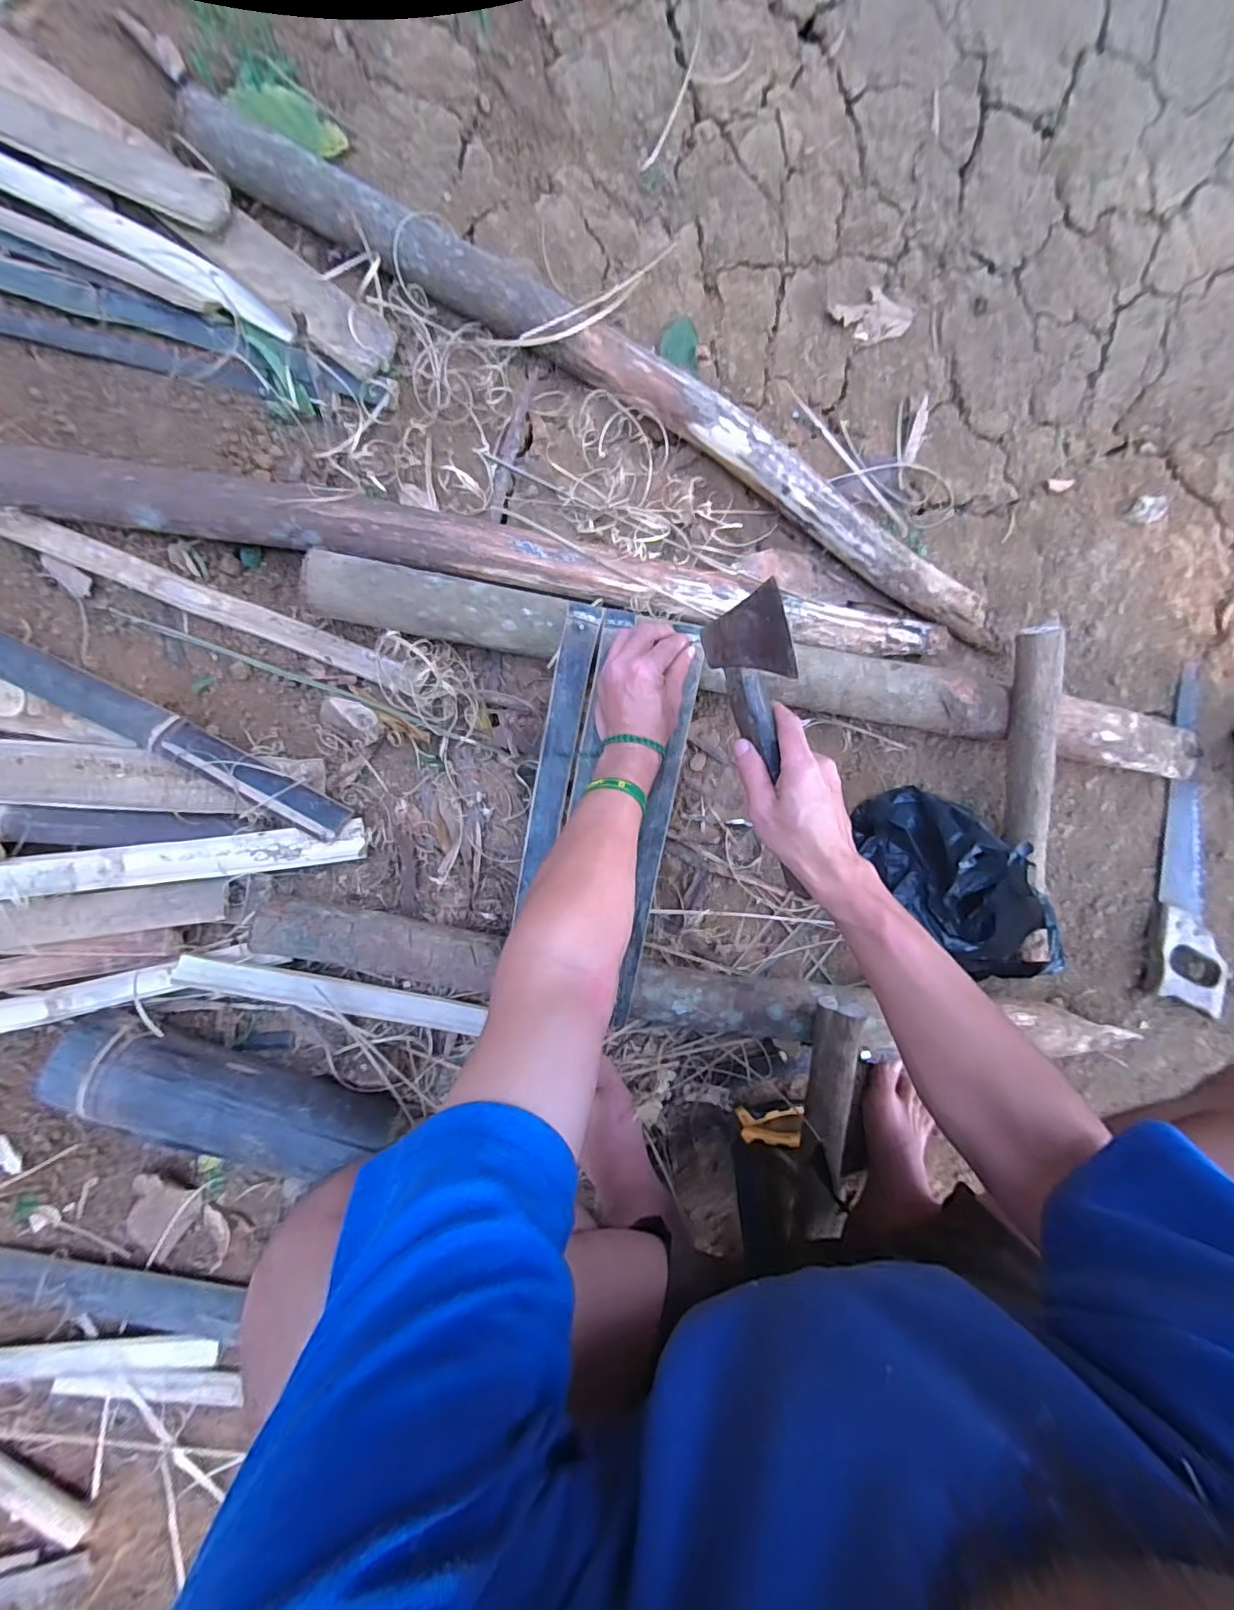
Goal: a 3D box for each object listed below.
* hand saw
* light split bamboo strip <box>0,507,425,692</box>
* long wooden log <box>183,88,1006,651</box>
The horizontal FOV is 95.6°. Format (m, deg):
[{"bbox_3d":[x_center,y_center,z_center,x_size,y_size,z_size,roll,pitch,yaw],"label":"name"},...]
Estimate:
[{"bbox_3d":[0.701,0.043,0.678,0.094,0.021,0.414,-2,92,-6],"label":"hand saw"},{"bbox_3d":[-0.616,-0.287,0.537,0.877,0.028,0.033,22,89,-6],"label":"light split bamboo strip"},{"bbox_3d":[0.040,-0.426,0.590,0.952,0.074,0.086,28,88,-6],"label":"long wooden log"}]

